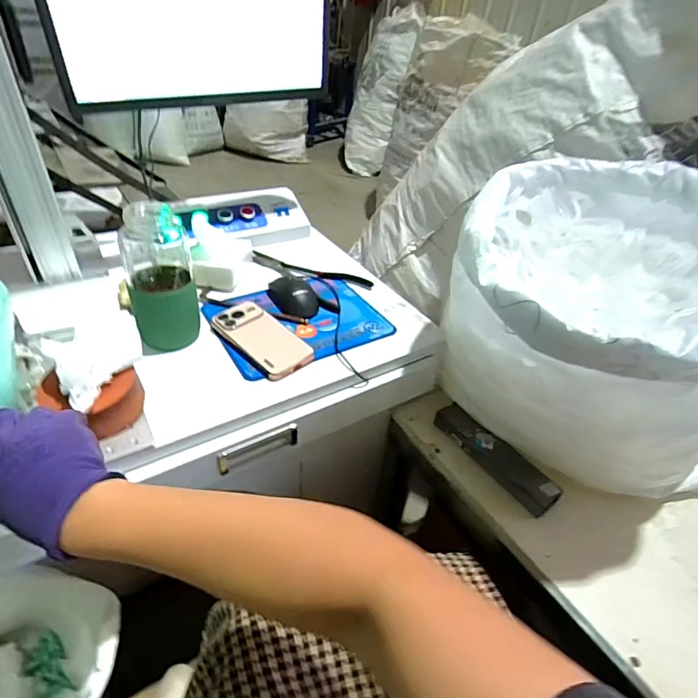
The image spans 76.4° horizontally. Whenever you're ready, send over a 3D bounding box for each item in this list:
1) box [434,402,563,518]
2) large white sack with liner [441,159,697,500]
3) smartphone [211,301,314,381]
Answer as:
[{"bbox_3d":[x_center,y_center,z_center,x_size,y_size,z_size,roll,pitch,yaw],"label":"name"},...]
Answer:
[{"bbox_3d":[0.215,0.155,0.659,0.045,0.036,0.198,-24,47,-31],"label":"box"},{"bbox_3d":[0.327,-0.023,0.598,0.374,0.341,0.365,10,39,6],"label":"large white sack with liner"},{"bbox_3d":[-0.131,-0.017,0.652,0.160,0.011,0.076,37,58,27],"label":"smartphone"}]

